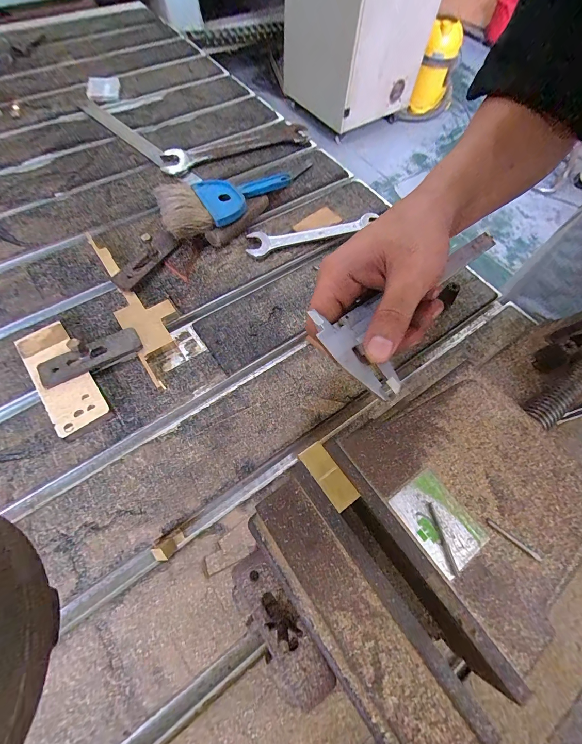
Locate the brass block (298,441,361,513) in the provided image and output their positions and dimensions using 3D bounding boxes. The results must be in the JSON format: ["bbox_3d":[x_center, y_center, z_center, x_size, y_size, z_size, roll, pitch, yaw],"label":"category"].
[{"bbox_3d":[0.023,0.063,0.190,0.017,0.004,0.041,-31,69,-16],"label":"brass block"}]

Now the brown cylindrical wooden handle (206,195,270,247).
[{"bbox_3d":[-0.067,-0.207,0.426,0.019,0.026,0.112,37,68,14],"label":"brown cylindrical wooden handle"}]

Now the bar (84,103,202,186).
[{"bbox_3d":[-0.289,-0.414,0.530,0.031,0.004,0.252,-41,72,-20],"label":"bar"}]

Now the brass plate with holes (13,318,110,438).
[{"bbox_3d":[-0.234,0.003,0.316,0.048,0.008,0.129,-36,72,-16],"label":"brass plate with holes"}]

